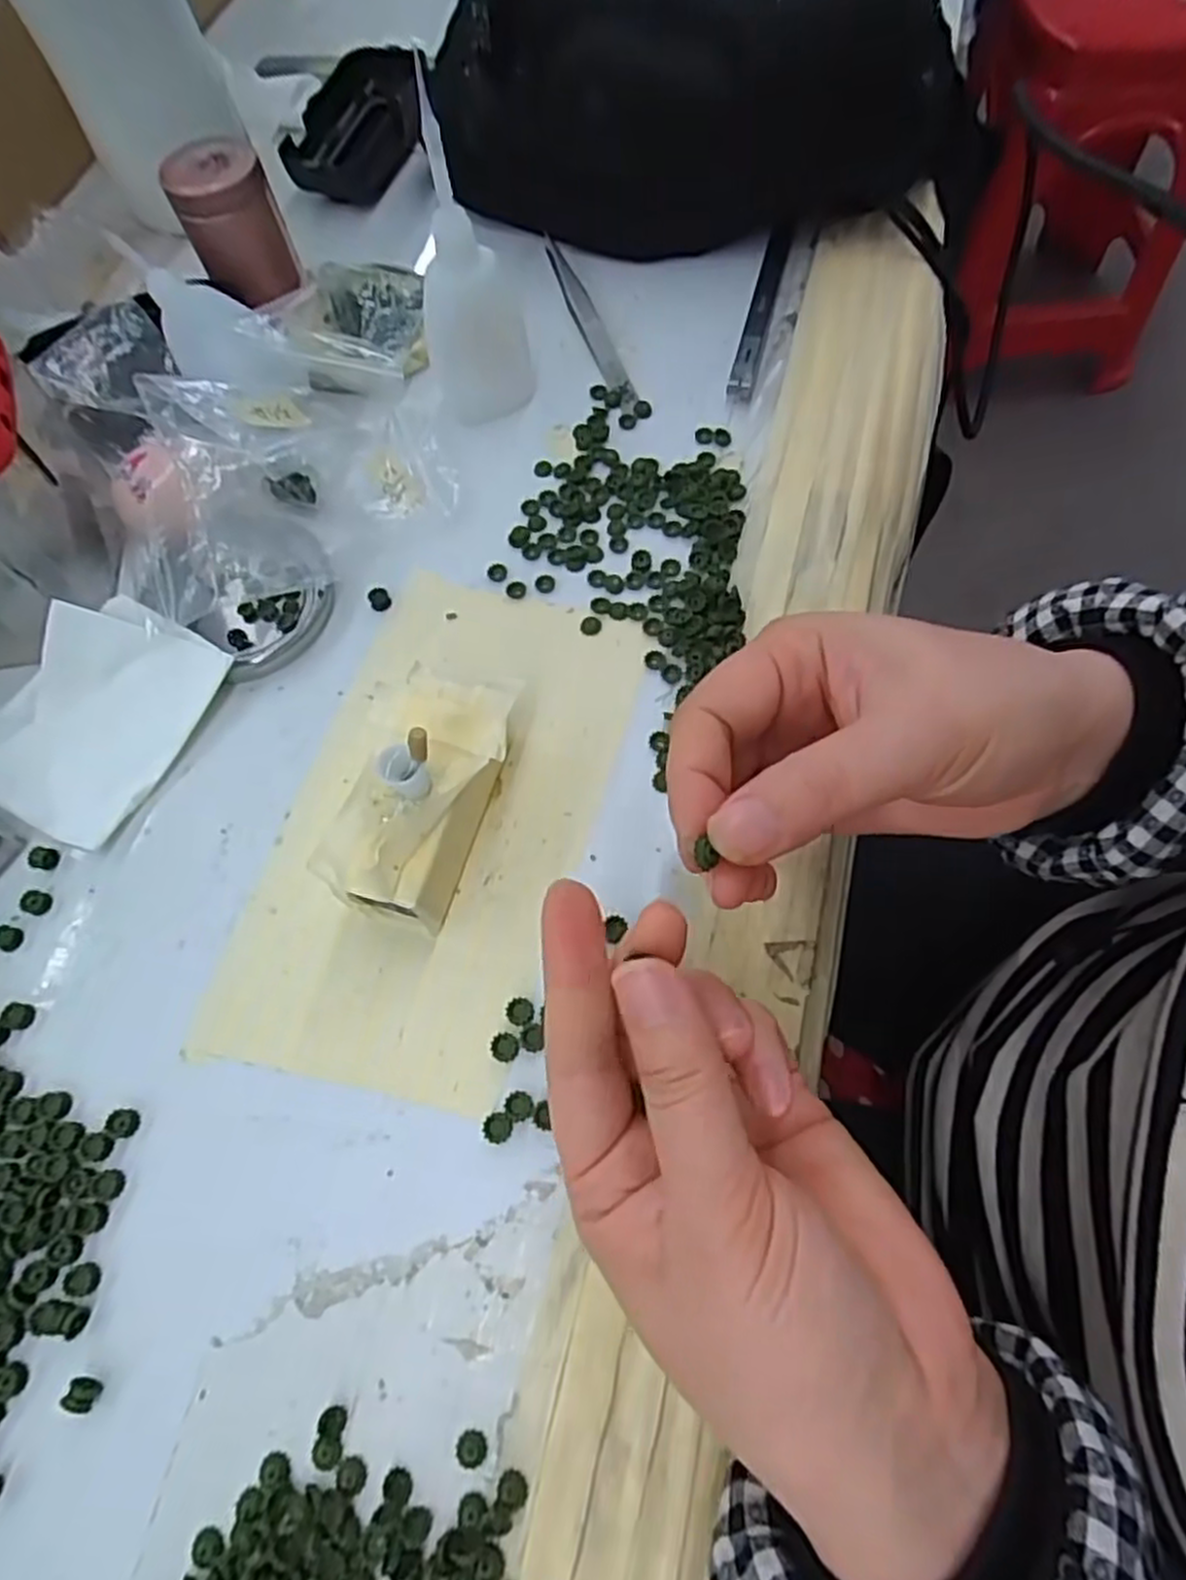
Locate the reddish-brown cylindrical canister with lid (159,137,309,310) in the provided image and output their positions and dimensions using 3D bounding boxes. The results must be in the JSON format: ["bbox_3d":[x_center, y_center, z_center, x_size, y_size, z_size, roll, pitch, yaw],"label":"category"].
[{"bbox_3d":[-0.168,-0.265,0.367,0.043,0.052,0.040,-2,67,5],"label":"reddish-brown cylindrical canister with lid"}]

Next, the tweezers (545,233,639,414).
[{"bbox_3d":[-0.004,-0.231,0.379,0.012,0.004,0.130,-21,67,-4],"label":"tweezers"}]

